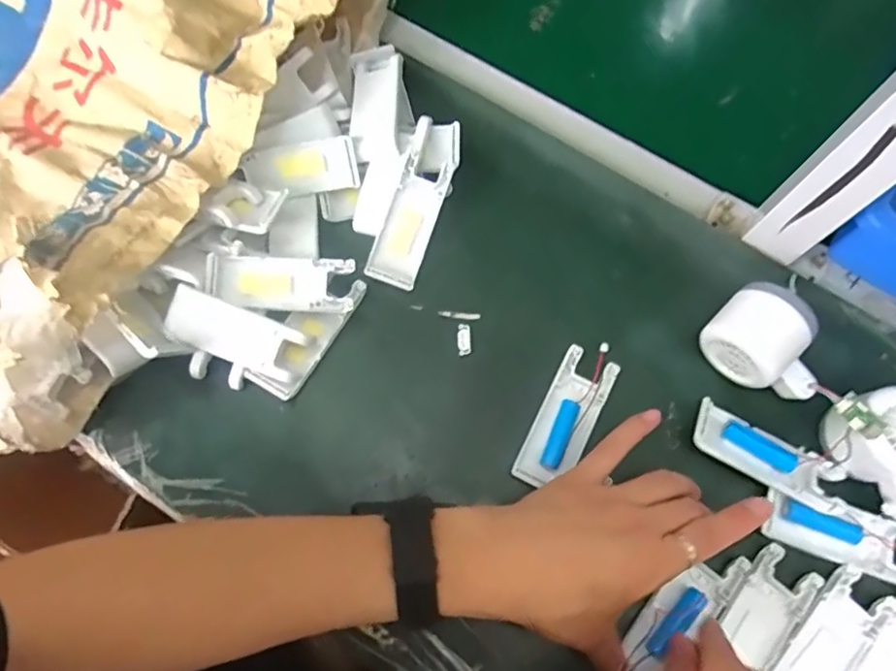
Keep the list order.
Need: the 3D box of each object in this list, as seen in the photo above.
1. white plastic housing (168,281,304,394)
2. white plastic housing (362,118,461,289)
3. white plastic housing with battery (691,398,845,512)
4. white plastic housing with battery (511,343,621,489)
[{"bbox_3d":[-0.152,0.003,0.421,0.096,0.021,0.050,18,98,-4],"label":"white plastic housing"},{"bbox_3d":[-0.024,-0.106,0.461,0.039,0.022,0.135,19,73,5],"label":"white plastic housing"},{"bbox_3d":[0.219,0.082,0.410,0.102,0.017,0.040,29,74,8],"label":"white plastic housing with battery"},{"bbox_3d":[0.086,0.056,0.419,0.039,0.013,0.110,27,74,8],"label":"white plastic housing with battery"}]

